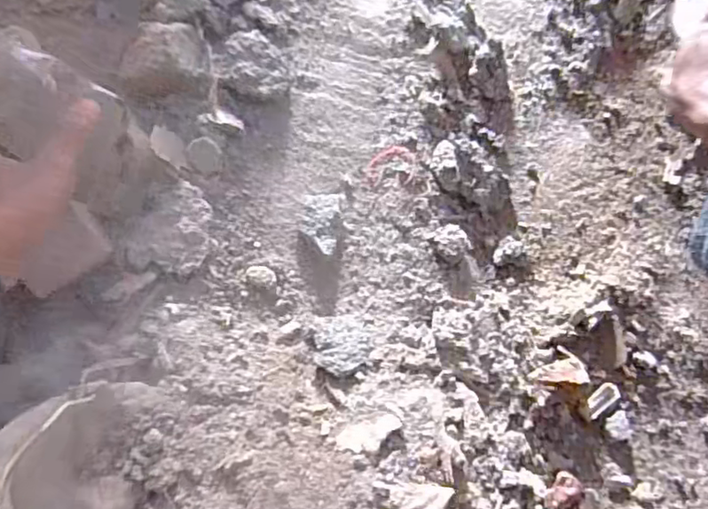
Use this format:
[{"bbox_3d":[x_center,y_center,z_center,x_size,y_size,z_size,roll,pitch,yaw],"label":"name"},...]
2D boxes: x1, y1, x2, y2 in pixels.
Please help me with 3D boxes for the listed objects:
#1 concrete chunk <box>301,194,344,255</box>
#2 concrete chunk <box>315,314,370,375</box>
[{"bbox_3d":[-0.027,-0.026,0.494,0.029,0.016,0.053,4,74,2],"label":"concrete chunk"},{"bbox_3d":[-0.008,0.070,0.456,0.042,0.013,0.051,-4,48,-9],"label":"concrete chunk"}]

